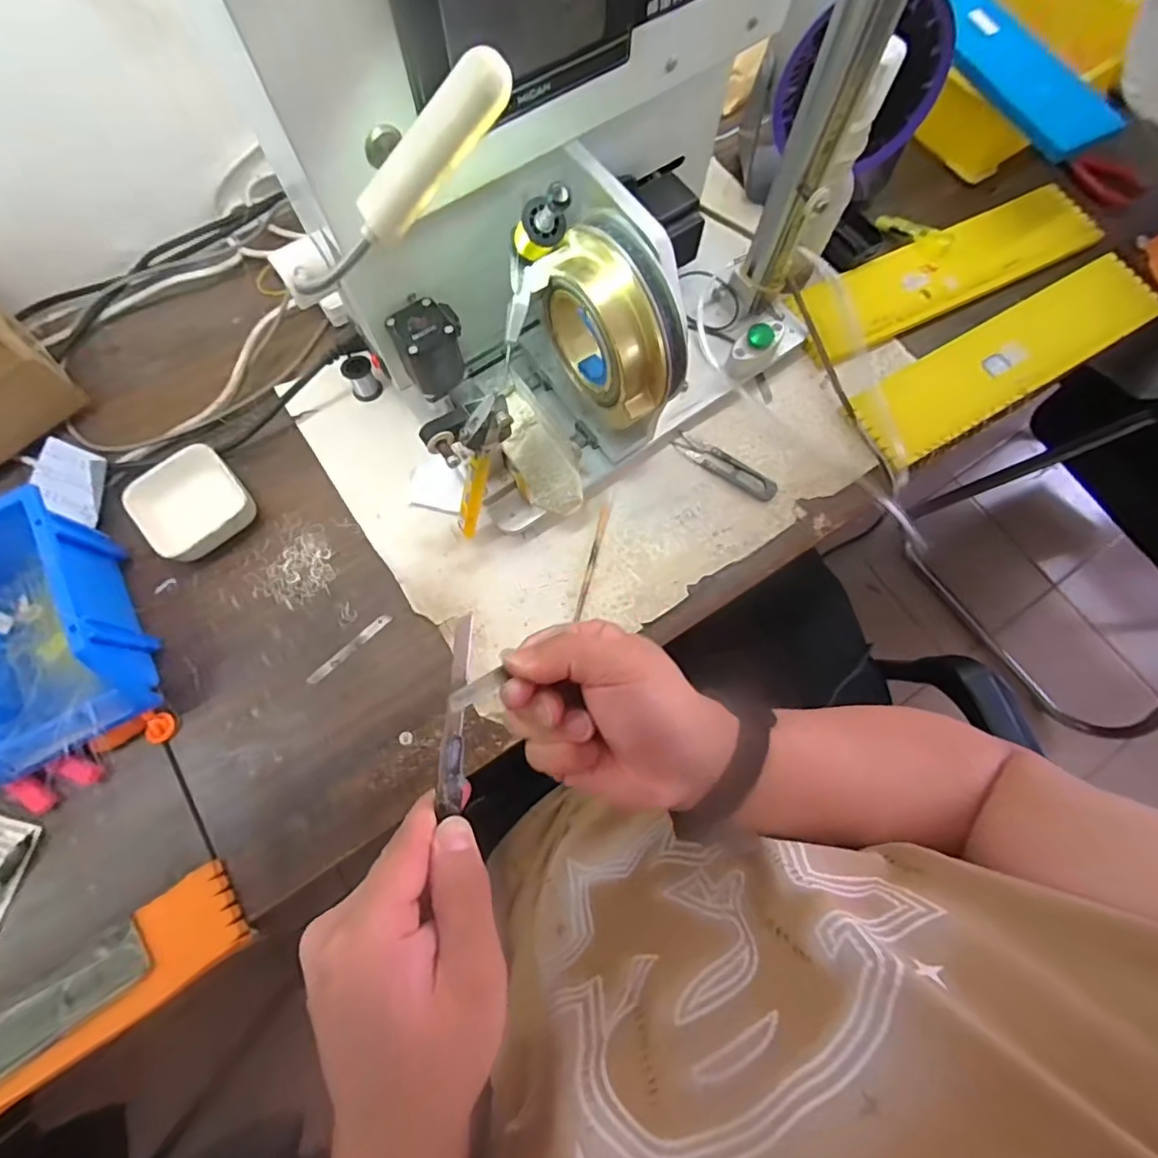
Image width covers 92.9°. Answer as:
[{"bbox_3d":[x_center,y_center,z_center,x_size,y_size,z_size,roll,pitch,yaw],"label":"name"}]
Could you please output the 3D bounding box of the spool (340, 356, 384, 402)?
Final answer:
[{"bbox_3d":[-0.199,-0.183,0.504,0.027,0.033,0.024,-25,76,-8],"label":"spool"}]

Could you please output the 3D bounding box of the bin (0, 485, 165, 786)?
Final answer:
[{"bbox_3d":[-0.413,0.038,0.415,0.129,0.077,0.190,-22,76,-7],"label":"bin"}]

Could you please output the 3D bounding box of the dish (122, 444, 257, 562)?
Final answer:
[{"bbox_3d":[-0.327,-0.064,0.469,0.081,0.026,0.084,-41,79,-11],"label":"dish"}]

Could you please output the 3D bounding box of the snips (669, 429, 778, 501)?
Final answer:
[{"bbox_3d":[0.133,-0.104,0.500,0.101,0.006,0.023,35,77,8],"label":"snips"}]

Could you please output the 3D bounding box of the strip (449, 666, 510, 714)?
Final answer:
[{"bbox_3d":[-0.047,0.051,0.258,0.032,0.004,0.009,-28,75,-41],"label":"strip"}]

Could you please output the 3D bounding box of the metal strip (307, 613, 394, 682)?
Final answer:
[{"bbox_3d":[-0.189,0.057,0.455,0.079,0.004,0.010,-43,79,-11],"label":"metal strip"}]

